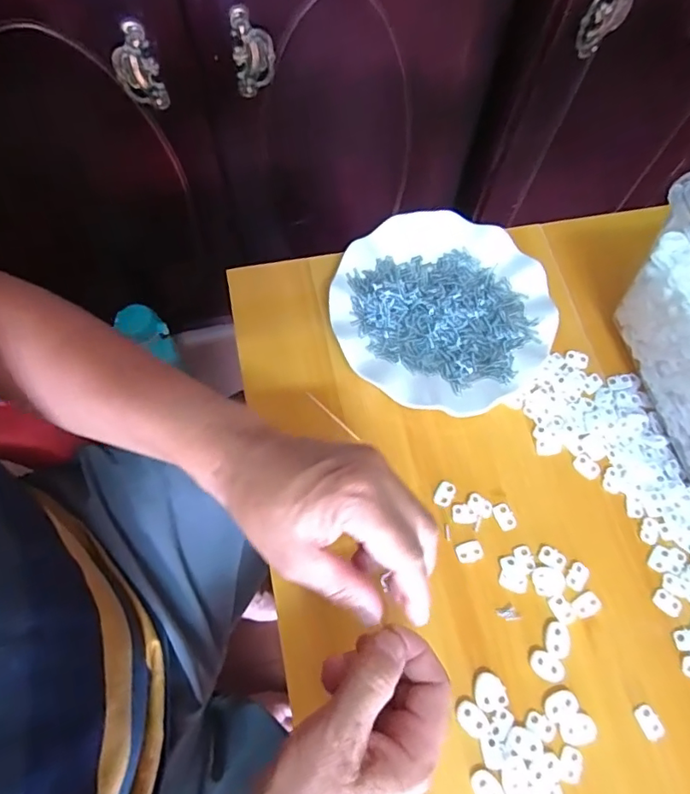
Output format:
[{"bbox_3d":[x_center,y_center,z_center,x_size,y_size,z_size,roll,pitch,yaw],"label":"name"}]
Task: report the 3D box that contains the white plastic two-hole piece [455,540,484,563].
[{"bbox_3d":[0.092,0.114,0.386,0.019,0.004,0.014,-14,69,-8],"label":"white plastic two-hole piece"}]

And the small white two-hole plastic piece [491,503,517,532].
[{"bbox_3d":[0.121,0.090,0.397,0.014,0.004,0.020,-19,70,-10],"label":"small white two-hole plastic piece"}]

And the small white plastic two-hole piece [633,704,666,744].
[{"bbox_3d":[0.203,0.216,0.350,0.014,0.004,0.020,-21,70,-11],"label":"small white plastic two-hole piece"}]

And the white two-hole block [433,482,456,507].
[{"bbox_3d":[0.077,0.074,0.402,0.013,0.004,0.020,25,69,8],"label":"white two-hole block"}]

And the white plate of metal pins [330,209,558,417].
[{"bbox_3d":[0.082,-0.073,0.449,0.180,0.023,0.178,1,68,-2],"label":"white plate of metal pins"}]

